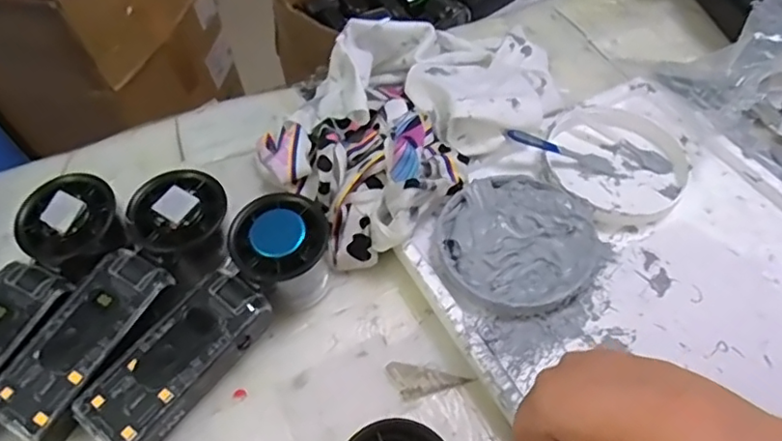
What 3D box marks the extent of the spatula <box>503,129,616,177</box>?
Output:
[{"bbox_3d":[0.122,-0.048,0.422,0.083,0.013,0.017,18,57,-9],"label":"spatula"}]

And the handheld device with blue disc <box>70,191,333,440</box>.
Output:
[{"bbox_3d":[-0.101,0.058,0.343,0.048,0.053,0.166,33,64,22],"label":"handheld device with blue disc"}]

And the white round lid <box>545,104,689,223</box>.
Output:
[{"bbox_3d":[0.161,-0.043,0.423,0.094,0.015,0.100,-1,56,2],"label":"white round lid"}]

